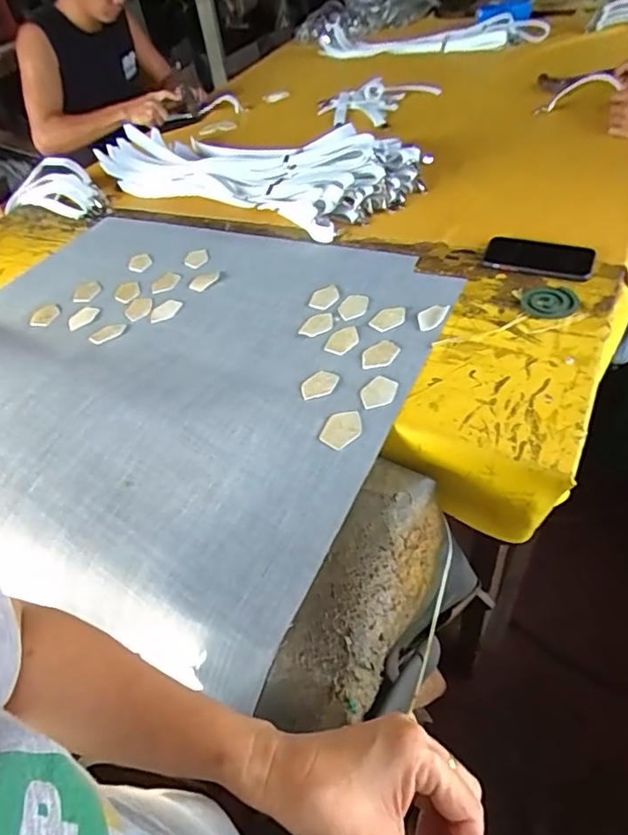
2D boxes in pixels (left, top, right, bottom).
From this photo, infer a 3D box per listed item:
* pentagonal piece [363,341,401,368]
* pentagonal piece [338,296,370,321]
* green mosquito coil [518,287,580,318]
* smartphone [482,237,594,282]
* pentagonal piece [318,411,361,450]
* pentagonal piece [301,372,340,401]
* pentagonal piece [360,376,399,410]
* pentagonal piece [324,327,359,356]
[{"bbox_3d":[0.083,-0.078,0.681,0.039,0.004,0.056,30,59,30],"label":"pentagonal piece"},{"bbox_3d":[0.057,-0.157,0.760,0.039,0.004,0.055,16,53,23],"label":"pentagonal piece"},{"bbox_3d":[0.317,-0.156,0.720,0.073,0.004,0.062,2,47,8],"label":"green mosquito coil"},{"bbox_3d":[0.326,-0.231,0.777,0.147,0.014,0.077,12,52,19],"label":"smartphone"},{"bbox_3d":[0.032,0.012,0.600,0.040,0.004,0.051,17,58,21],"label":"pentagonal piece"},{"bbox_3d":[0.007,-0.042,0.656,0.049,0.004,0.042,-18,48,-6],"label":"pentagonal piece"},{"bbox_3d":[0.076,-0.031,0.635,0.039,0.004,0.053,12,52,20],"label":"pentagonal piece"},{"bbox_3d":[0.040,-0.104,0.713,0.038,0.004,0.059,32,61,32],"label":"pentagonal piece"}]

